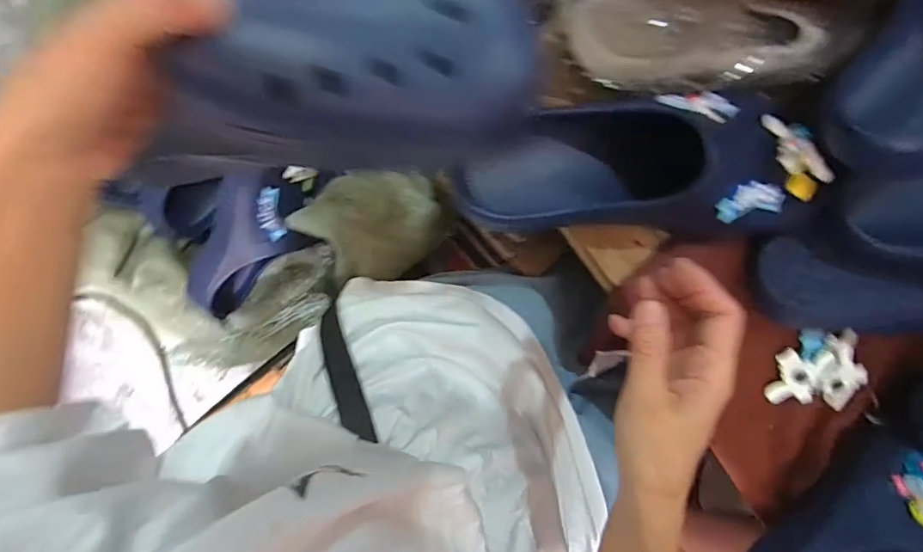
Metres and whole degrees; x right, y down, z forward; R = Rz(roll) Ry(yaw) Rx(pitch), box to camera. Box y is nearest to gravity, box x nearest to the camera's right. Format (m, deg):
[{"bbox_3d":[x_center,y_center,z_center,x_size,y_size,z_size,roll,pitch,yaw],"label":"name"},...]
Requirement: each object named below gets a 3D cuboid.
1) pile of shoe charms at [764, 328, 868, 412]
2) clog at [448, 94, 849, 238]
[{"bbox_3d":[0.311,0.080,0.444,0.078,0.014,0.068,8,88,-5],"label":"pile of shoe charms"},{"bbox_3d":[0.140,-0.084,0.388,0.284,0.088,0.104,-2,89,-5],"label":"clog"}]

